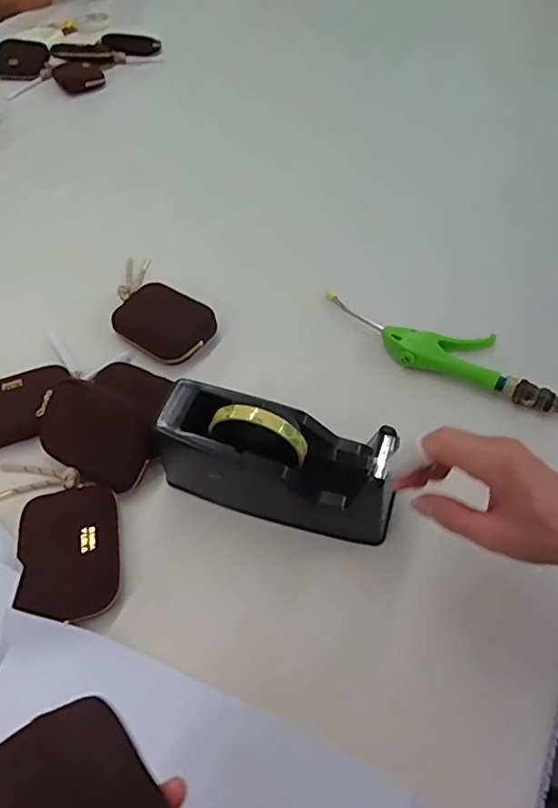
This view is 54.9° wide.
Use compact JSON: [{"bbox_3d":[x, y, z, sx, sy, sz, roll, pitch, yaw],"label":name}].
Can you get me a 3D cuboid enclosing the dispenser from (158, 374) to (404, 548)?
[{"bbox_3d":[-0.006,0.044,0.458,0.197,0.101,0.078,9,55,11],"label":"dispenser"}]

